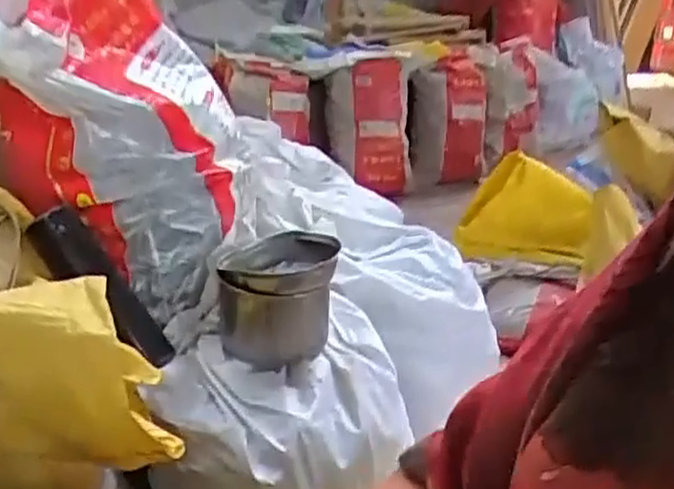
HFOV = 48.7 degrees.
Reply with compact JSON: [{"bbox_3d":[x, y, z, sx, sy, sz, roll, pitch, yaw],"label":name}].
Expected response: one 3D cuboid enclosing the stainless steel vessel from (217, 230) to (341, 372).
[{"bbox_3d":[-0.073,0.068,0.913,0.134,0.131,0.140,2,22,-2],"label":"stainless steel vessel"}]

